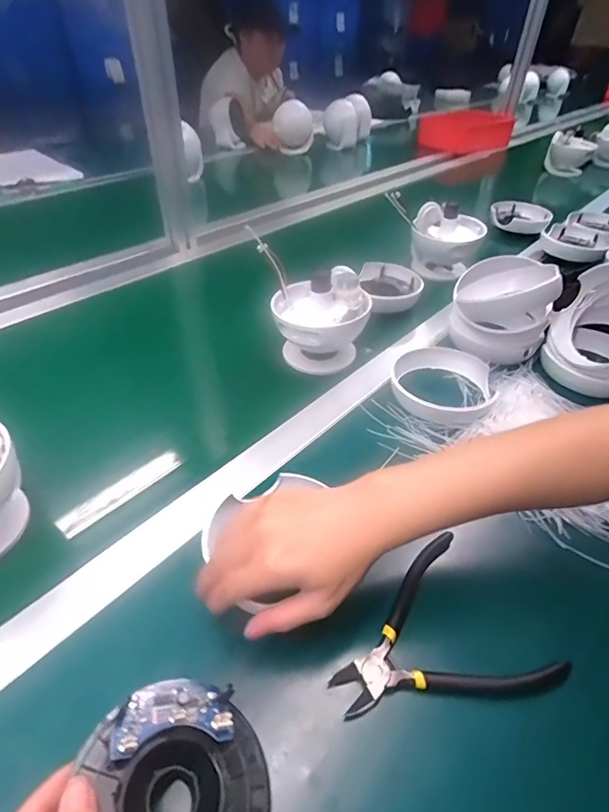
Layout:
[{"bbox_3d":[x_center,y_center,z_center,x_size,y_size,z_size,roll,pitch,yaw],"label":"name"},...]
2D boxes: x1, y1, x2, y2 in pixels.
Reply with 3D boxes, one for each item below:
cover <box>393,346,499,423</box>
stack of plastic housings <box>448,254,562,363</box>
[{"bbox_3d":[0.156,-0.027,0.511,0.112,0.028,0.120,4,41,4],"label":"cover"},{"bbox_3d":[0.250,-0.125,0.564,0.112,0.111,0.102,18,44,20],"label":"stack of plastic housings"}]

